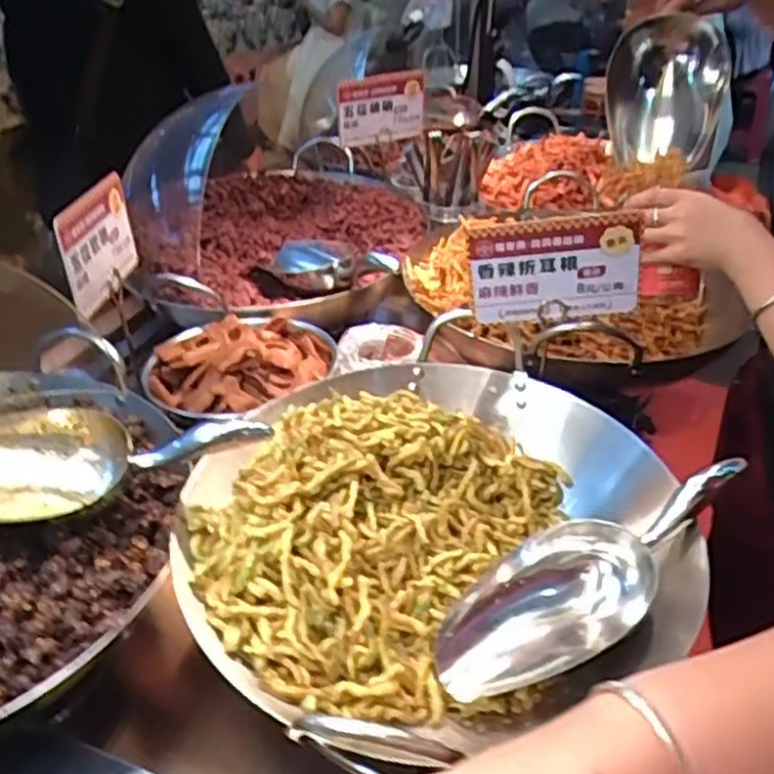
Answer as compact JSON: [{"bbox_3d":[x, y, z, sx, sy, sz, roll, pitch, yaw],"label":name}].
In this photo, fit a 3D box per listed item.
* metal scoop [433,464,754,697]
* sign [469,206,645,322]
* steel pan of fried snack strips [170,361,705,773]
[{"bbox_3d":[0.152,0.142,0.546,0.256,0.045,0.093,-33,40,-6],"label":"metal scoop"},{"bbox_3d":[0.138,-0.097,0.621,0.134,0.101,0.011,-3,40,12],"label":"sign"},{"bbox_3d":[0.028,0.109,0.589,0.368,0.107,0.294,-14,36,-18],"label":"steel pan of fried snack strips"}]

